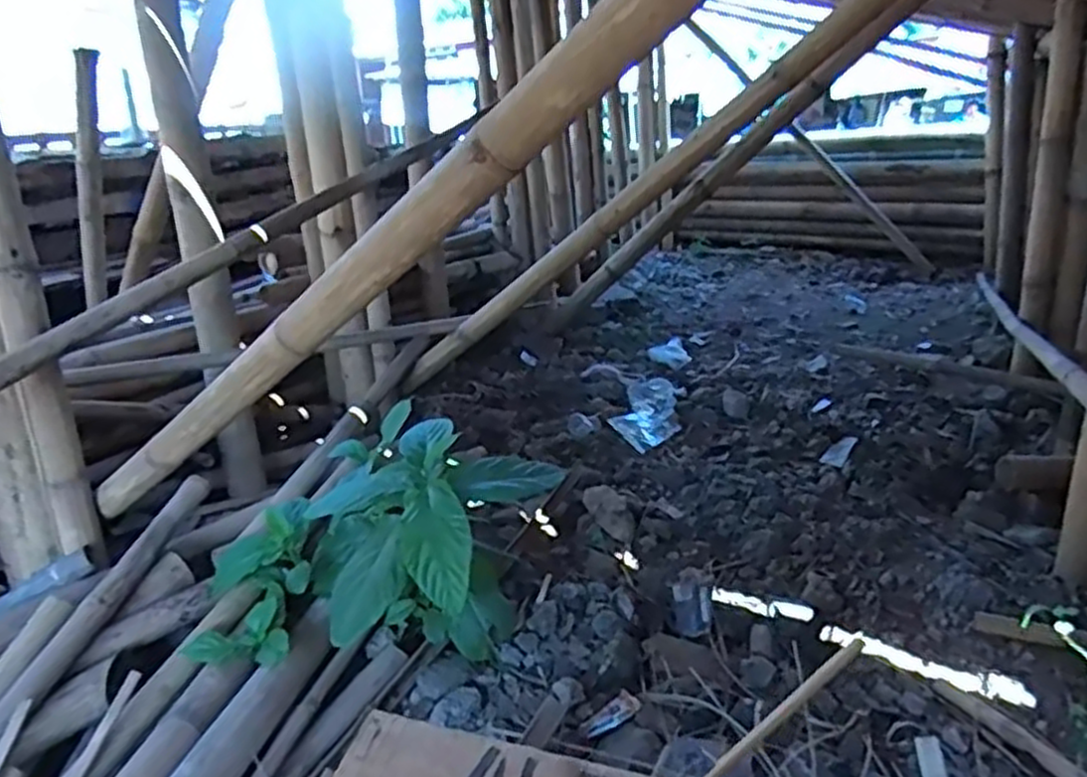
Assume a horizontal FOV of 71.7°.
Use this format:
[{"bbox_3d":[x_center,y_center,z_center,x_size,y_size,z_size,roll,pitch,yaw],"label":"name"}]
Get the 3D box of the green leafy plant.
[{"bbox_3d":[-0.335,0.292,1.327,0.507,0.335,0.539,15,26,36],"label":"green leafy plant"}]

